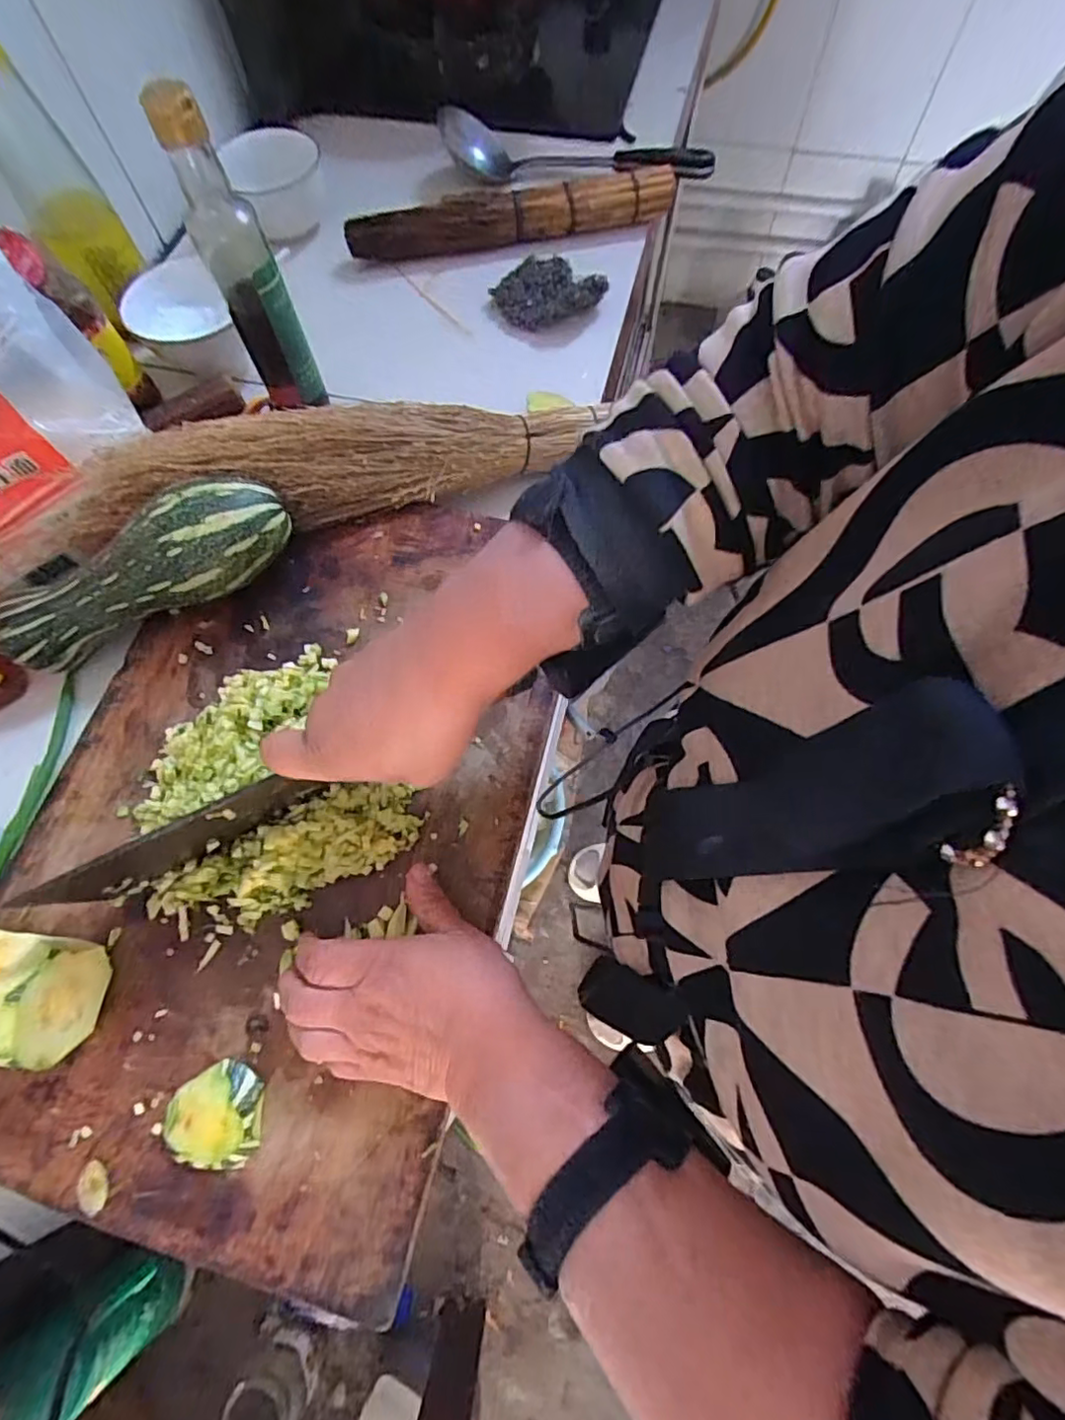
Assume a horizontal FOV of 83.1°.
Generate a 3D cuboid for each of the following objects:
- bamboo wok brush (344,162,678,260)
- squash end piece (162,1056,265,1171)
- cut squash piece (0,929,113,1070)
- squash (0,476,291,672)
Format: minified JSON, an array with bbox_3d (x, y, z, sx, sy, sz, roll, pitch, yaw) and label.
[{"bbox_3d":[-0.018,-0.494,0.589,0.327,0.039,0.035,-13,68,-4],"label":"bamboo wok brush"},{"bbox_3d":[-0.169,0.215,0.319,0.047,0.016,0.048,-6,67,-1],"label":"squash end piece"},{"bbox_3d":[-0.284,0.150,0.322,0.086,0.062,0.058,5,68,4],"label":"cut squash piece"},{"bbox_3d":[-0.272,-0.095,0.417,0.212,0.060,0.061,-24,68,7],"label":"squash"}]

